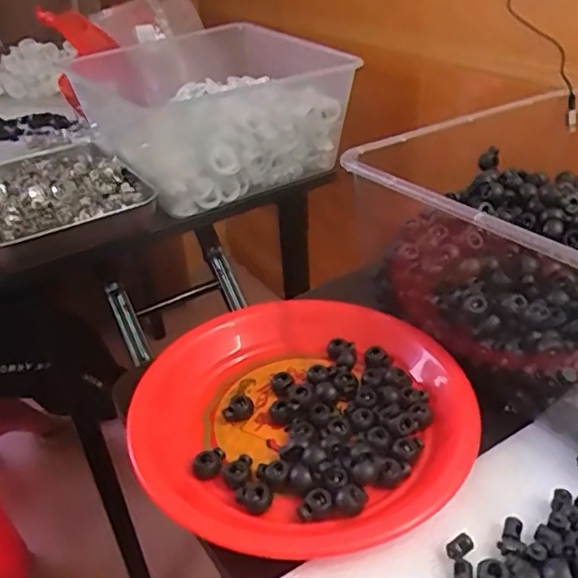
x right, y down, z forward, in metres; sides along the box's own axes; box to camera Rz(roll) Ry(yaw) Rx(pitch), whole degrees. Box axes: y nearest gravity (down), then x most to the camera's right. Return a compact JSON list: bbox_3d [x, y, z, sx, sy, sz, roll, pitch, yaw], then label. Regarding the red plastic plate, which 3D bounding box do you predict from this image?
[{"bbox_3d":[0.011,0.080,0.414,0.217,0.032,0.227,-3,34,2],"label":"red plastic plate"}]

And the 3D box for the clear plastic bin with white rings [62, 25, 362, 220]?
[{"bbox_3d":[-0.114,-0.255,0.837,0.283,0.147,0.367,-19,36,-21],"label":"clear plastic bin with white rings"}]

